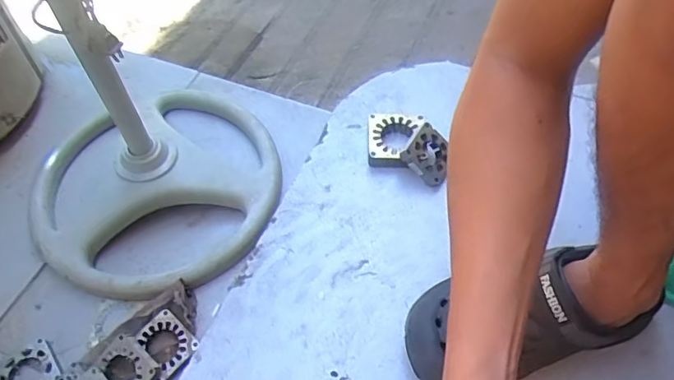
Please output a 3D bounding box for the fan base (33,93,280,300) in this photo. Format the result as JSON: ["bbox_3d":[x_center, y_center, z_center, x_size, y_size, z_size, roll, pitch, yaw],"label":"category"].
[{"bbox_3d":[-0.289,-0.014,0.818,0.395,0.103,0.362,0,57,0],"label":"fan base"}]

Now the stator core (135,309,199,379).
[{"bbox_3d":[-0.239,0.212,0.689,0.075,0.011,0.070,41,62,15],"label":"stator core"}]

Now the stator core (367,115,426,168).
[{"bbox_3d":[0.076,-0.064,0.653,0.071,0.026,0.074,2,55,1],"label":"stator core"}]

